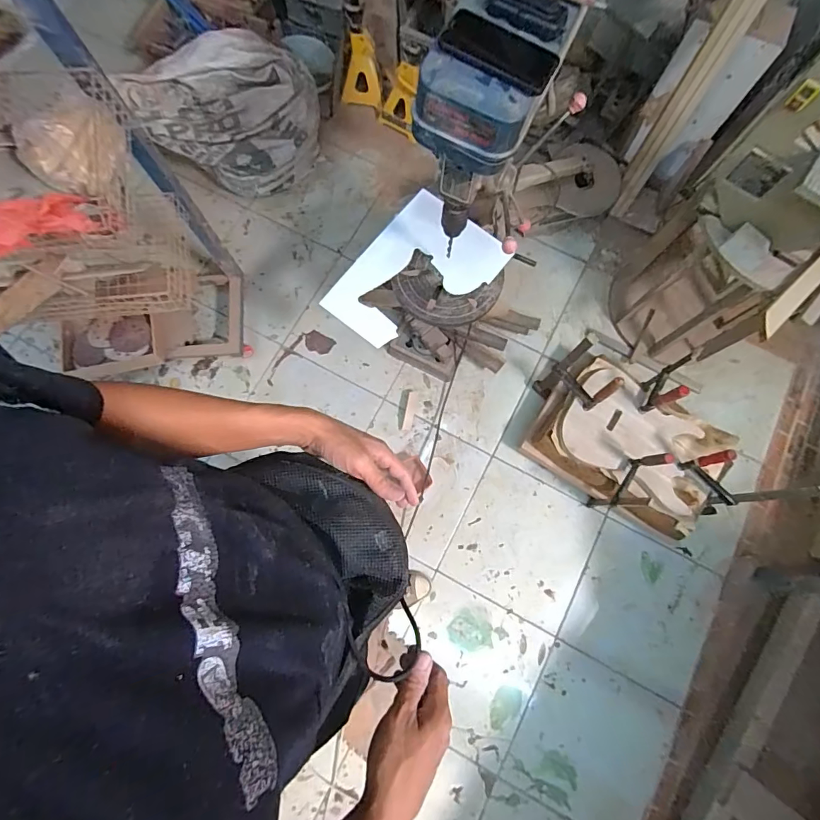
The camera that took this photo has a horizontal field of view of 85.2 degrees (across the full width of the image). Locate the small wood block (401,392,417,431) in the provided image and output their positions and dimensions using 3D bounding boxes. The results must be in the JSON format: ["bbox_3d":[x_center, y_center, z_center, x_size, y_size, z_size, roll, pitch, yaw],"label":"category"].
[{"bbox_3d":[0.000,0.004,1.498,0.032,0.010,0.134,12,77,2],"label":"small wood block"}]

